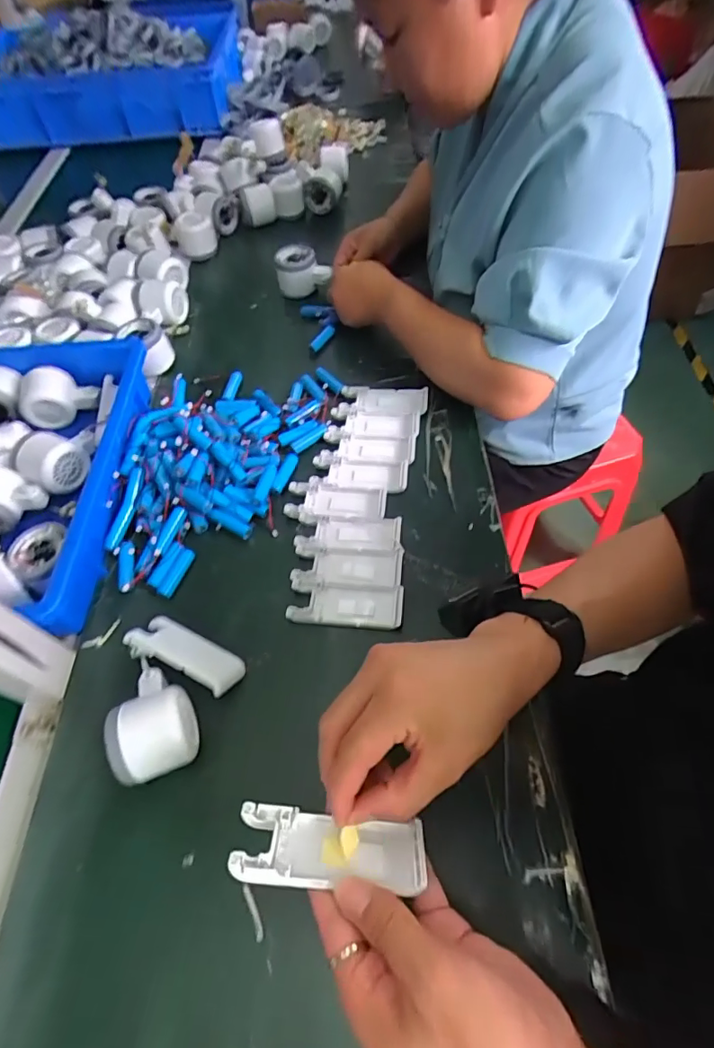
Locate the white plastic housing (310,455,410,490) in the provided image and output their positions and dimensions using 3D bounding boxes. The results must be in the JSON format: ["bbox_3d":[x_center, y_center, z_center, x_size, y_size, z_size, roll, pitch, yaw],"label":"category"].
[{"bbox_3d":[0.003,-0.056,0.549,0.103,0.012,0.041,3,56,6],"label":"white plastic housing"}]

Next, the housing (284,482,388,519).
[{"bbox_3d":[-0.022,-0.025,0.532,0.102,0.011,0.040,2,56,5],"label":"housing"}]

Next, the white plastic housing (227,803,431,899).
[{"bbox_3d":[-0.015,0.179,0.280,0.102,0.015,0.039,9,25,-3],"label":"white plastic housing"}]

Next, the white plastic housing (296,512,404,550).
[{"bbox_3d":[-0.008,0.007,0.509,0.104,0.010,0.041,4,56,6],"label":"white plastic housing"}]

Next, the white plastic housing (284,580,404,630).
[{"bbox_3d":[-0.010,0.073,0.468,0.103,0.009,0.041,3,56,5],"label":"white plastic housing"}]

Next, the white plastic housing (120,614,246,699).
[{"bbox_3d":[-0.147,0.113,0.435,0.101,0.012,0.043,26,32,15],"label":"white plastic housing"}]

